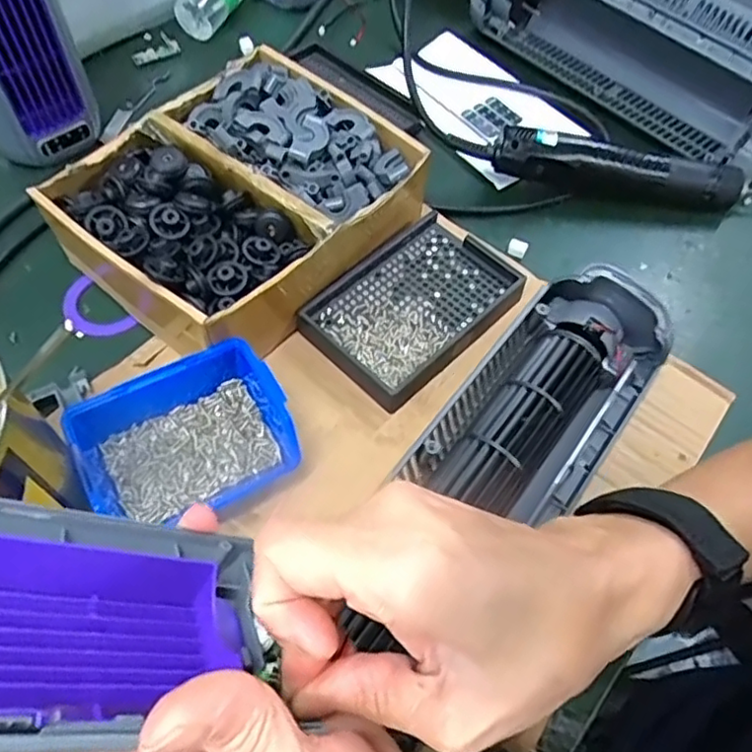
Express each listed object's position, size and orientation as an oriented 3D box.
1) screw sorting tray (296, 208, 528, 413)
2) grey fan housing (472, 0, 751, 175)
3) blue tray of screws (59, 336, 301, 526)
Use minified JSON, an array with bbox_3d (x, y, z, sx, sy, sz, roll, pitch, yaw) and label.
[{"bbox_3d":[0.026,-0.049,0.441,0.094,0.025,0.139,41,64,20],"label":"screw sorting tray"},{"bbox_3d":[0.255,-0.307,0.590,0.334,0.079,0.147,37,63,18],"label":"grey fan housing"},{"bbox_3d":[-0.107,0.039,0.362,0.113,0.047,0.086,-25,63,-18],"label":"blue tray of screws"}]

